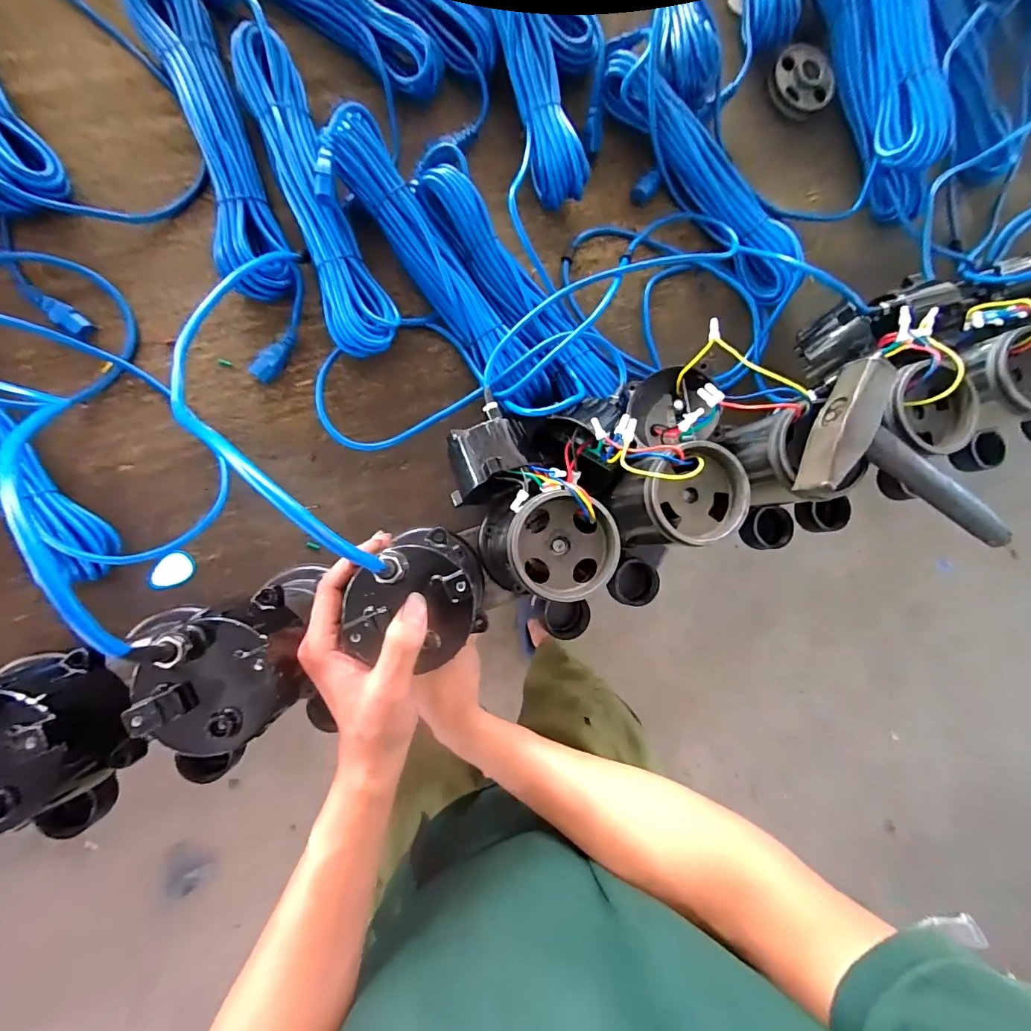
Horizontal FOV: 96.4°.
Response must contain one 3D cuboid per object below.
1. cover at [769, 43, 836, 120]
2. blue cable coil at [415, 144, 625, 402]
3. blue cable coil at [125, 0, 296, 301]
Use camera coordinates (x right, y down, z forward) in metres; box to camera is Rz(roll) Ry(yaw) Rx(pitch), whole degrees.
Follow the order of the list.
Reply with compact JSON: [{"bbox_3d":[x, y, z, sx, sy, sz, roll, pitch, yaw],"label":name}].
[{"bbox_3d":[0.384,-0.581,0.614,0.085,0.029,0.085,0,89,-9],"label":"cover"},{"bbox_3d":[-0.005,-0.264,0.523,0.079,0.073,0.333,-38,94,-8],"label":"blue cable coil"},{"bbox_3d":[-0.321,-0.400,0.488,0.069,0.046,0.351,-21,92,-9],"label":"blue cable coil"}]

